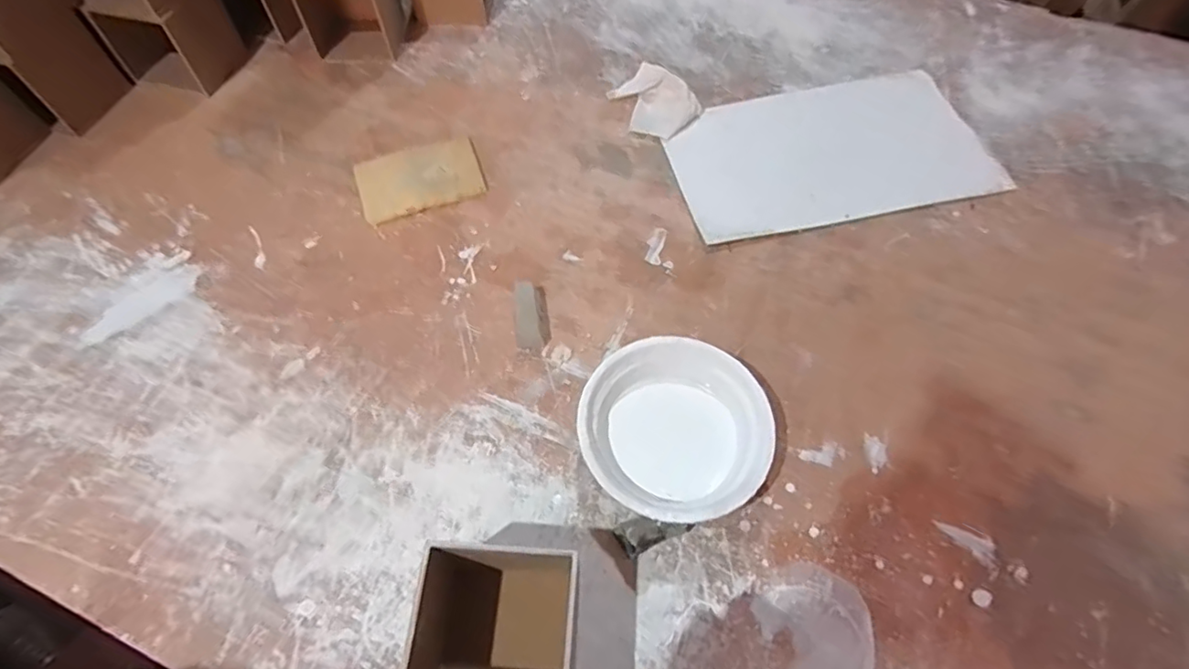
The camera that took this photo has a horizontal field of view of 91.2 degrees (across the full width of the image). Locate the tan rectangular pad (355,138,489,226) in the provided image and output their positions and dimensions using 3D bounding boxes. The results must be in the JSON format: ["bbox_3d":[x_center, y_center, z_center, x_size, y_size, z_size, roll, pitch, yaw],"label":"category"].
[{"bbox_3d":[-0.216,-0.194,0.725,0.151,0.019,0.097,-22,63,-12],"label":"tan rectangular pad"}]

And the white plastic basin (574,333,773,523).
[{"bbox_3d":[0.072,0.092,0.544,0.168,0.061,0.161,0,61,0],"label":"white plastic basin"}]

